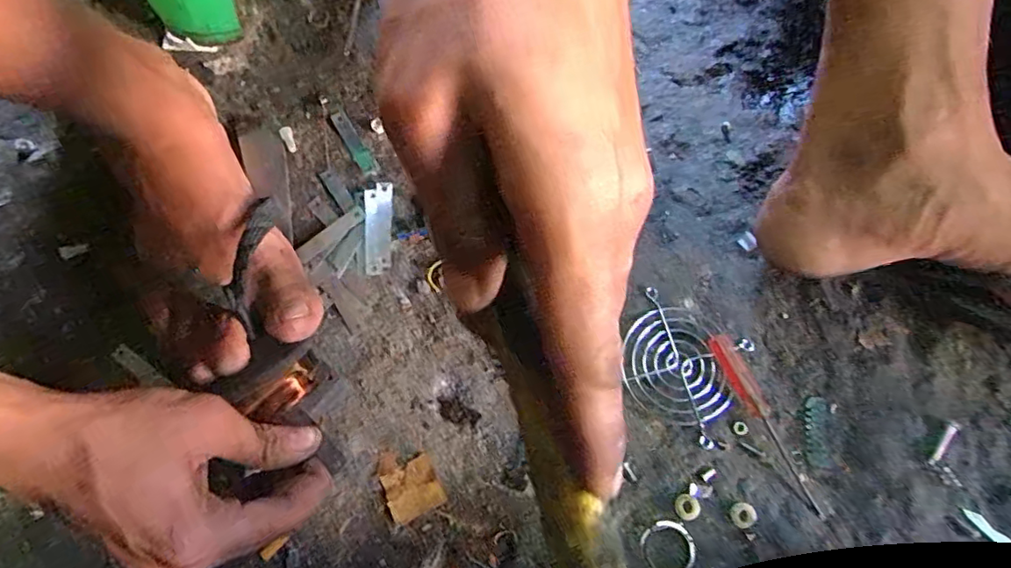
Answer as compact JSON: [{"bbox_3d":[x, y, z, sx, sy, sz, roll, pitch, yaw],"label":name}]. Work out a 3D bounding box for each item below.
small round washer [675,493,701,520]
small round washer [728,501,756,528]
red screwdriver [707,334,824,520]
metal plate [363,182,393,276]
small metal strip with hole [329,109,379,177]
[{"bbox_3d":[0.109,0.133,0.333,0.013,0.005,0.015,8,71,4],"label":"small round washer"},{"bbox_3d":[0.142,0.138,0.333,0.015,0.004,0.014,-11,71,-3],"label":"small round washer"},{"bbox_3d":[0.162,0.086,0.347,0.015,0.011,0.119,-24,72,-8],"label":"red screwdriver"},{"bbox_3d":[-0.091,-0.040,0.397,0.019,0.004,0.069,0,73,-8],"label":"metal plate"},{"bbox_3d":[-0.114,-0.107,0.418,0.013,0.004,0.062,-31,73,-9],"label":"small metal strip with hole"}]

